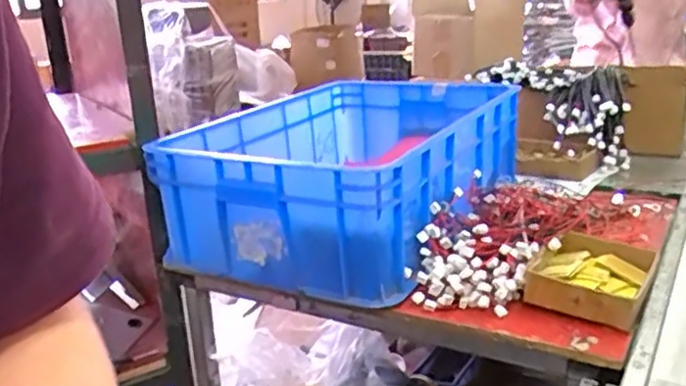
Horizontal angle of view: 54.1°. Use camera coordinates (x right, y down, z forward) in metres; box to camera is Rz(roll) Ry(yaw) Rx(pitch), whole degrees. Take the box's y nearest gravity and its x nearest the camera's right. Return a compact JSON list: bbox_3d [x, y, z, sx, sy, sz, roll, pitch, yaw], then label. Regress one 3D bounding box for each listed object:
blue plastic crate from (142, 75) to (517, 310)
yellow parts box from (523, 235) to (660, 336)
[{"bbox_3d":[0.013,-0.038,1.169,0.440,0.208,0.575,7,21,30],"label":"blue plastic crate"},{"bbox_3d":[0.321,0.107,0.872,0.133,0.043,0.173,7,21,31],"label":"yellow parts box"}]

